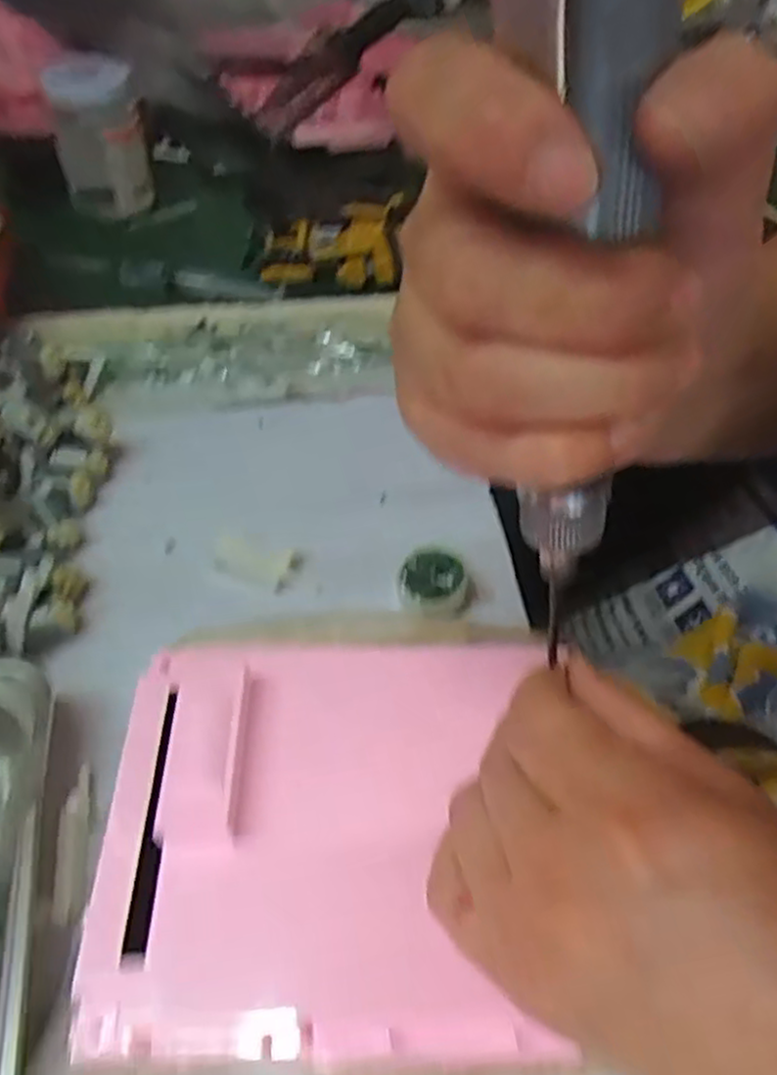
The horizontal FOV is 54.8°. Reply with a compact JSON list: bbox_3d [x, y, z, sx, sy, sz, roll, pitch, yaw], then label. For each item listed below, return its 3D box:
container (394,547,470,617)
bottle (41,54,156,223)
[{"bbox_3d":[0.021,0.023,0.353,0.034,0.019,0.033,1,50,-1],"label":"container"},{"bbox_3d":[-0.219,-0.303,0.558,0.061,0.084,0.062,-21,54,-18],"label":"bottle"}]

